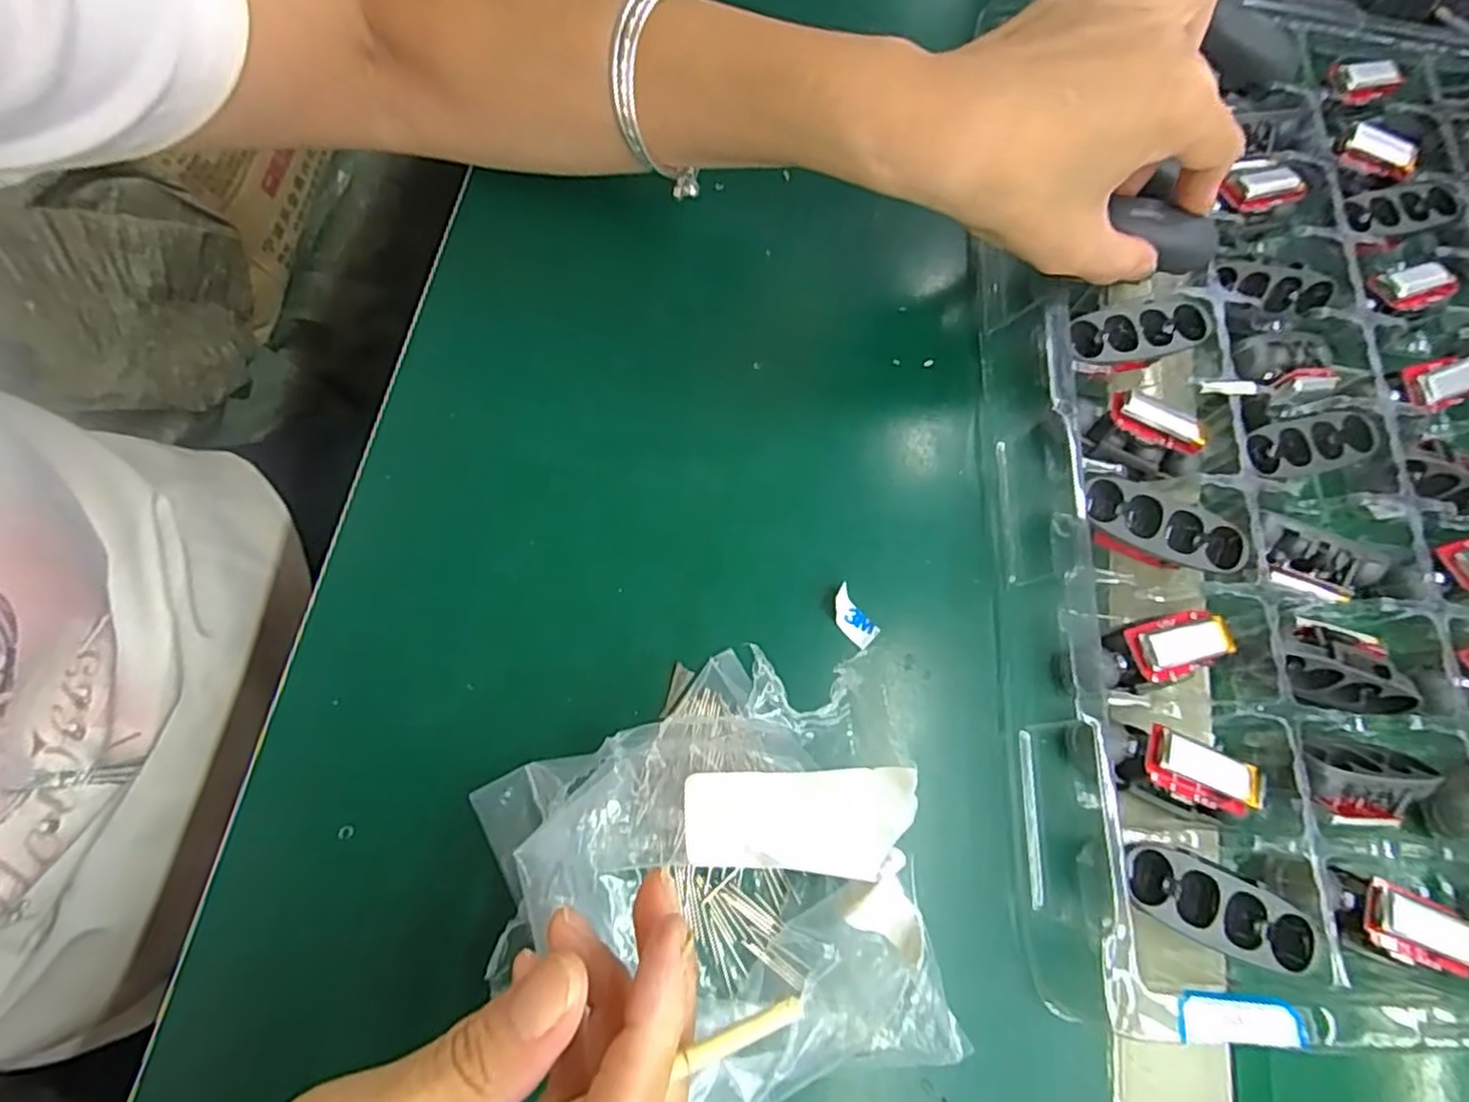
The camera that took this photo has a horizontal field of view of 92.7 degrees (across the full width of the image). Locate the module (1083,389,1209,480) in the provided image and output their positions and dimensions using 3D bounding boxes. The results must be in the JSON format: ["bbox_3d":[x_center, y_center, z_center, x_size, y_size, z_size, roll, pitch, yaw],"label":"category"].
[{"bbox_3d":[0.167,-0.048,0.283,0.038,0.025,0.014,27,36,1],"label":"module"}]

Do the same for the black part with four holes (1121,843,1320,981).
[{"bbox_3d":[0.155,0.116,0.228,0.062,0.017,0.025,24,72,2],"label":"black part with four holes"}]

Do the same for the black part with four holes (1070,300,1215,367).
[{"bbox_3d":[0.167,-0.090,0.290,0.065,0.006,0.022,-13,79,-9],"label":"black part with four holes"}]

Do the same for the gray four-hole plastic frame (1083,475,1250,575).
[{"bbox_3d":[0.163,-0.009,0.266,0.061,0.012,0.019,24,72,2],"label":"gray four-hole plastic frame"}]

